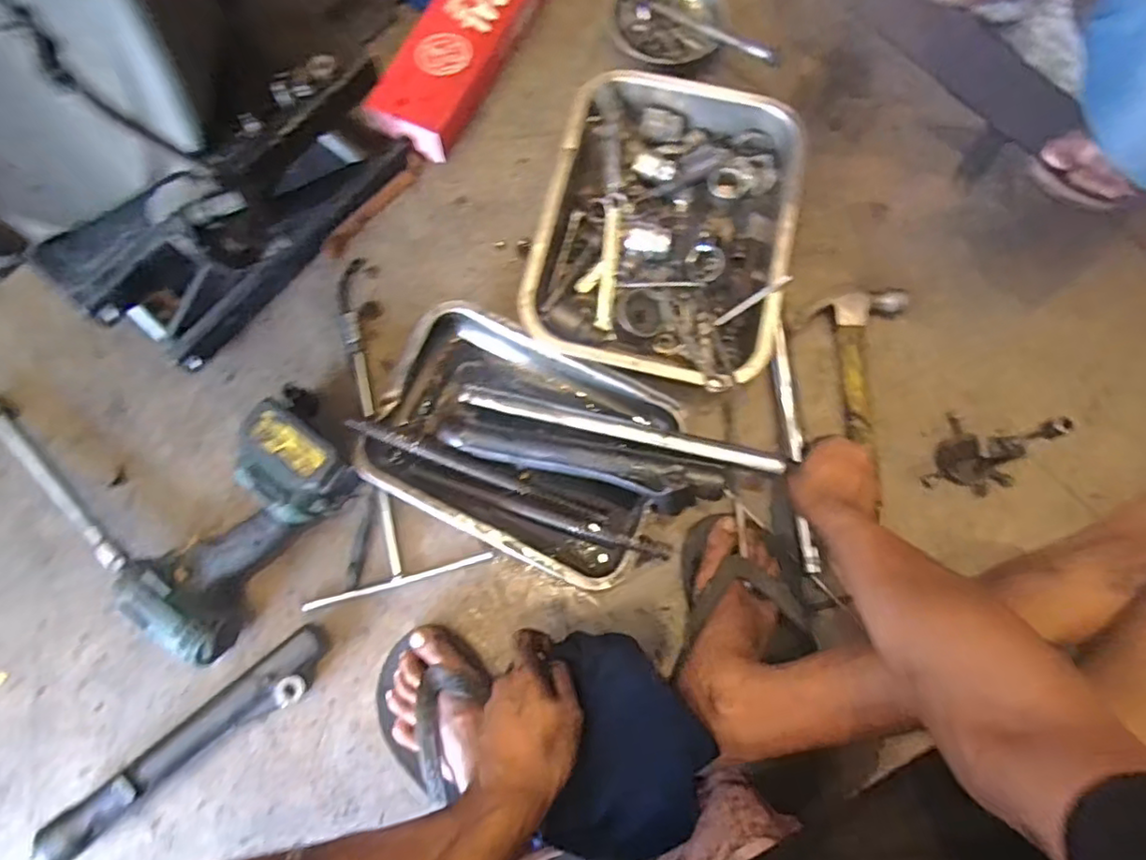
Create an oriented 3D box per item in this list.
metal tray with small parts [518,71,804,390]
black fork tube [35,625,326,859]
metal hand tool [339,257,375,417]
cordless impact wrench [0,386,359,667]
[{"bbox_3d":[0.104,-0.223,0.726,0.266,0.083,0.360,13,76,4],"label":"metal tray with small parts"},{"bbox_3d":[-0.365,0.301,0.607,0.297,0.037,0.053,-37,79,-9],"label":"black fork tube"},{"bbox_3d":[-0.250,-0.110,0.723,0.030,0.009,0.196,-7,74,-4],"label":"metal hand tool"},{"bbox_3d":[-0.419,0.016,0.655,0.401,0.072,0.261,43,80,10],"label":"cordless impact wrench"}]

